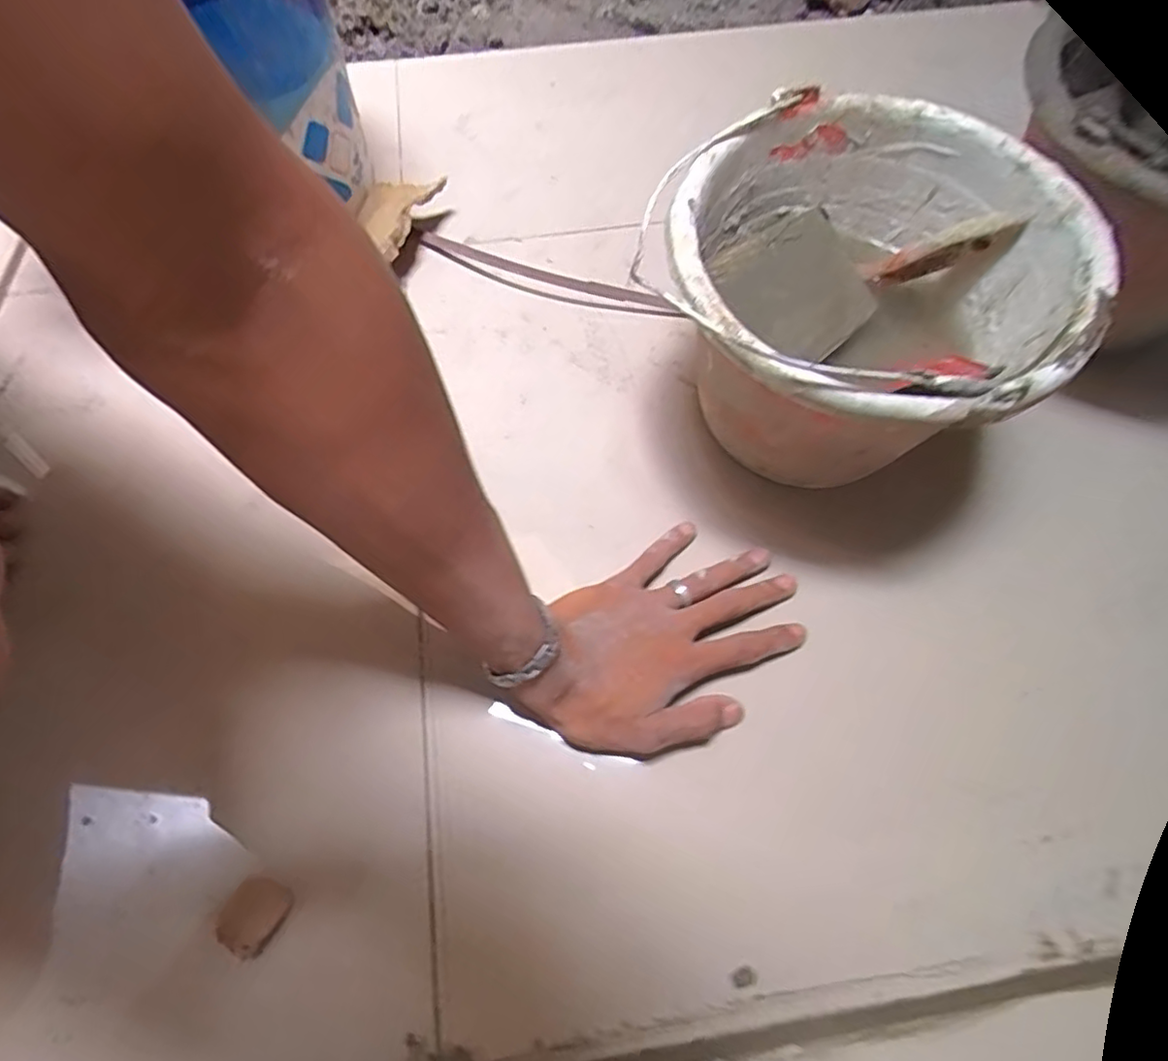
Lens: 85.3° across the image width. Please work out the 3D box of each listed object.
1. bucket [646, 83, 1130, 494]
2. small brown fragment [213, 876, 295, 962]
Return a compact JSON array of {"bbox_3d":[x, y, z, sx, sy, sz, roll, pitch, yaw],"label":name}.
[{"bbox_3d":[0.165,-0.128,0.422,0.237,0.168,0.229,0,64,0],"label":"bucket"},{"bbox_3d":[-0.181,0.211,0.347,0.032,0.008,0.036,23,66,11],"label":"small brown fragment"}]

